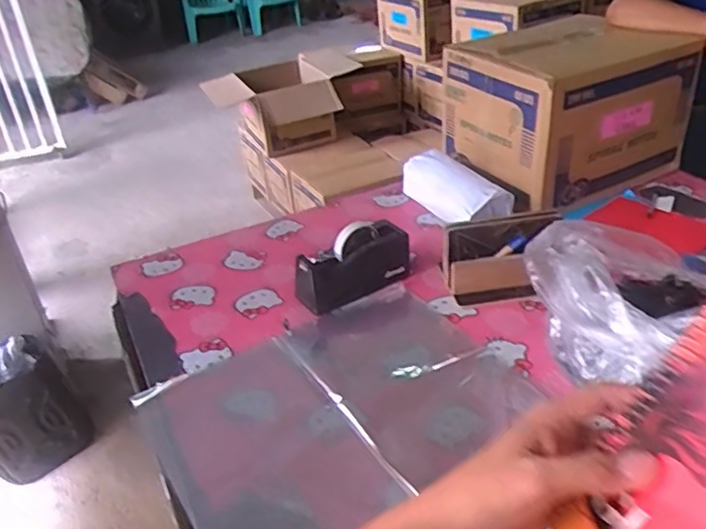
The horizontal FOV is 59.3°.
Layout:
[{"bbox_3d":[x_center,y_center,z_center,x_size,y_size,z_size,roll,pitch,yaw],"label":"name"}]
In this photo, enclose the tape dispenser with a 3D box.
[{"bbox_3d":[0.001,0.003,1.061,0.204,0.117,0.077,-23,38,-27],"label":"tape dispenser"}]

